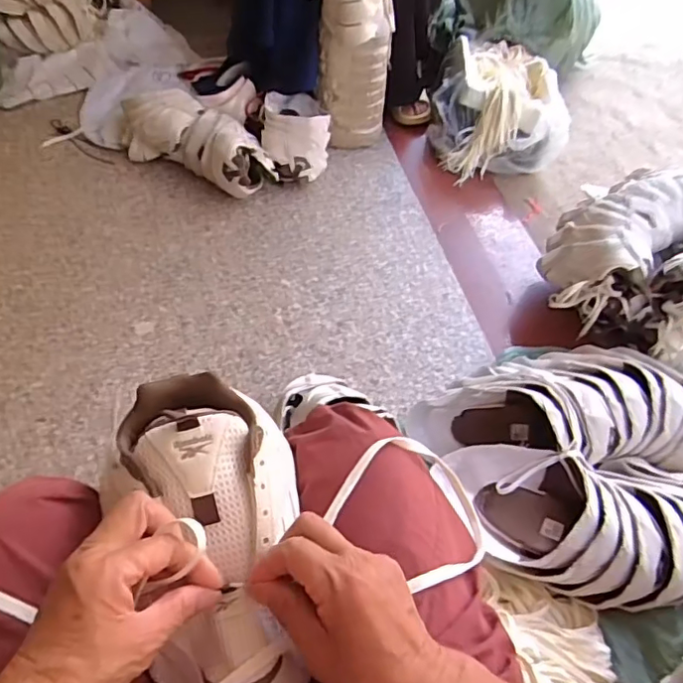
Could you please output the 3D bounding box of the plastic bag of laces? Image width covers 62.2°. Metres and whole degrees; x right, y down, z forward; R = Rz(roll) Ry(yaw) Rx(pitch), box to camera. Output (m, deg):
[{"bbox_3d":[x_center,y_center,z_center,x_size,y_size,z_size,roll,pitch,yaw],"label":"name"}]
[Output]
[{"bbox_3d":[0.398,-0.612,1.471,0.332,0.168,0.412,1,52,-5],"label":"plastic bag of laces"}]

